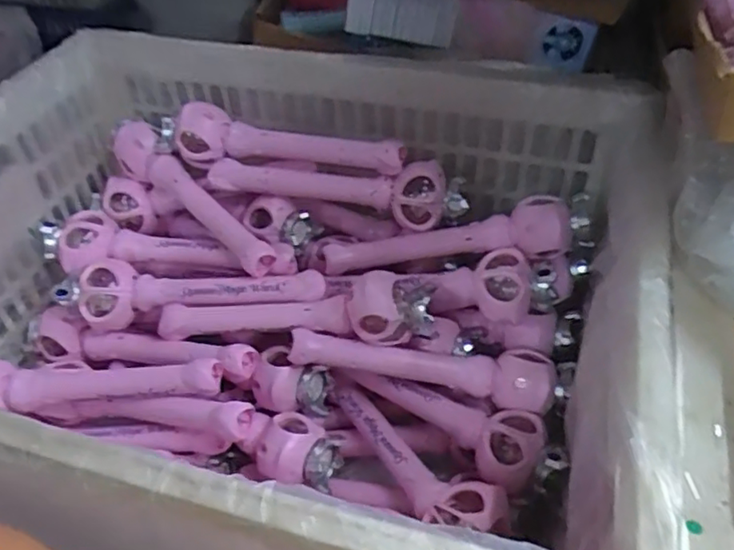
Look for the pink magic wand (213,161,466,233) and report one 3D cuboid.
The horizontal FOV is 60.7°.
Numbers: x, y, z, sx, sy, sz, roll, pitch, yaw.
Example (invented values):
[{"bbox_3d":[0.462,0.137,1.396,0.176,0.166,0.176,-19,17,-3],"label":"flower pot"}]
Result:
[{"bbox_3d":[-0.043,-0.126,0.892,0.367,0.067,0.057,7,45,10],"label":"pink magic wand"}]

